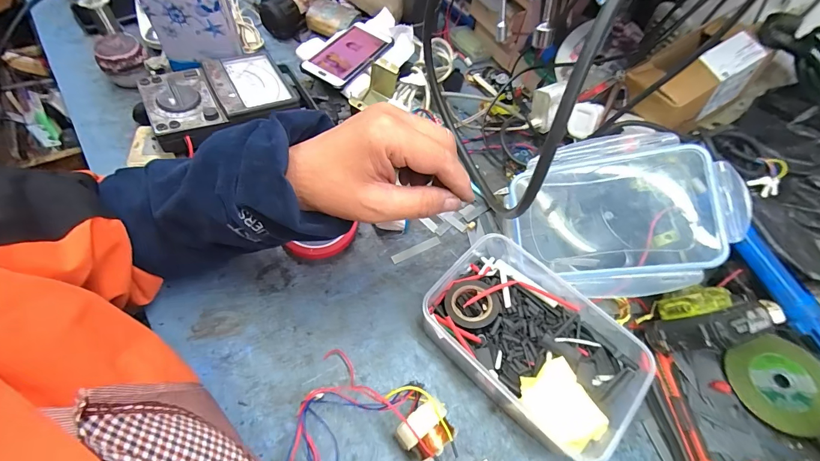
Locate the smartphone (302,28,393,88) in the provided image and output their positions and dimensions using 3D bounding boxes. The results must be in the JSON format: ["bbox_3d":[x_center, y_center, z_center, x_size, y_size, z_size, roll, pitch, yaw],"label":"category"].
[{"bbox_3d":[-0.097,-0.282,0.598,0.079,0.009,0.153,29,59,8],"label":"smartphone"}]

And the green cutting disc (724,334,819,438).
[{"bbox_3d":[0.403,0.166,0.404,0.097,0.007,0.095,-3,59,5],"label":"green cutting disc"}]

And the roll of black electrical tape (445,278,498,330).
[{"bbox_3d":[0.064,0.076,0.393,0.055,0.012,0.055,-20,48,-5],"label":"roll of black electrical tape"}]

